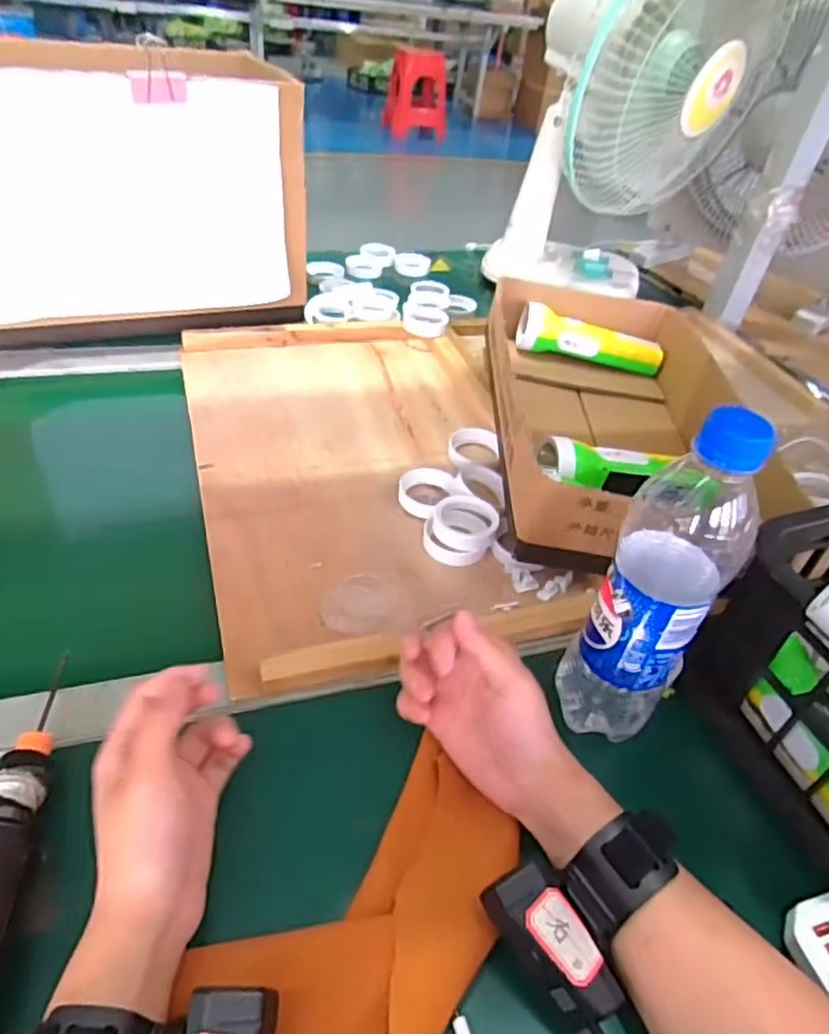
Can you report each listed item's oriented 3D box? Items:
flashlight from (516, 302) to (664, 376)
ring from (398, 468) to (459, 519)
[{"bbox_3d":[0.208,-0.210,0.793,0.168,0.055,0.057,4,41,-4],"label":"flashlight"},{"bbox_3d":[0.010,-0.023,0.597,0.044,0.018,0.051,35,48,29],"label":"ring"}]

